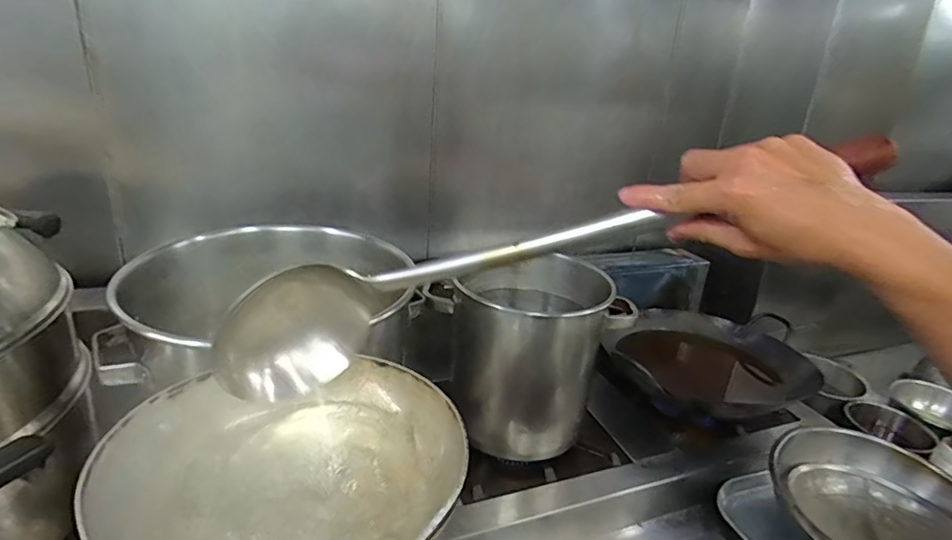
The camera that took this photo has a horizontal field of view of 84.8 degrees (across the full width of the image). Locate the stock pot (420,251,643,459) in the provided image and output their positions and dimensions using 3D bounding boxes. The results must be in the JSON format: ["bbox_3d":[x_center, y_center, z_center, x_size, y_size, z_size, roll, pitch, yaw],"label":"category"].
[{"bbox_3d":[0.086,0.136,0.874,0.279,0.262,0.209,-3,23,-21],"label":"stock pot"}]

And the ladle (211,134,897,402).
[{"bbox_3d":[0.044,-0.014,0.412,0.516,0.097,0.064,-19,21,6],"label":"ladle"}]

